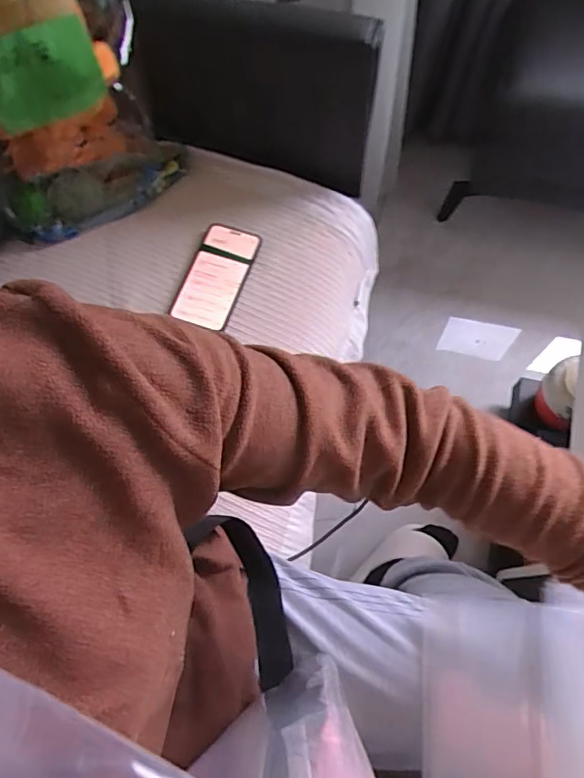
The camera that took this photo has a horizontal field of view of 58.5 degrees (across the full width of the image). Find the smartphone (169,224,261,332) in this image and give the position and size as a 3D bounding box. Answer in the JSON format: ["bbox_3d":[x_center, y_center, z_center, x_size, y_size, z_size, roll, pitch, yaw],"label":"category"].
[{"bbox_3d":[-0.108,-0.163,0.743,0.086,0.014,0.150,18,80,8],"label":"smartphone"}]

